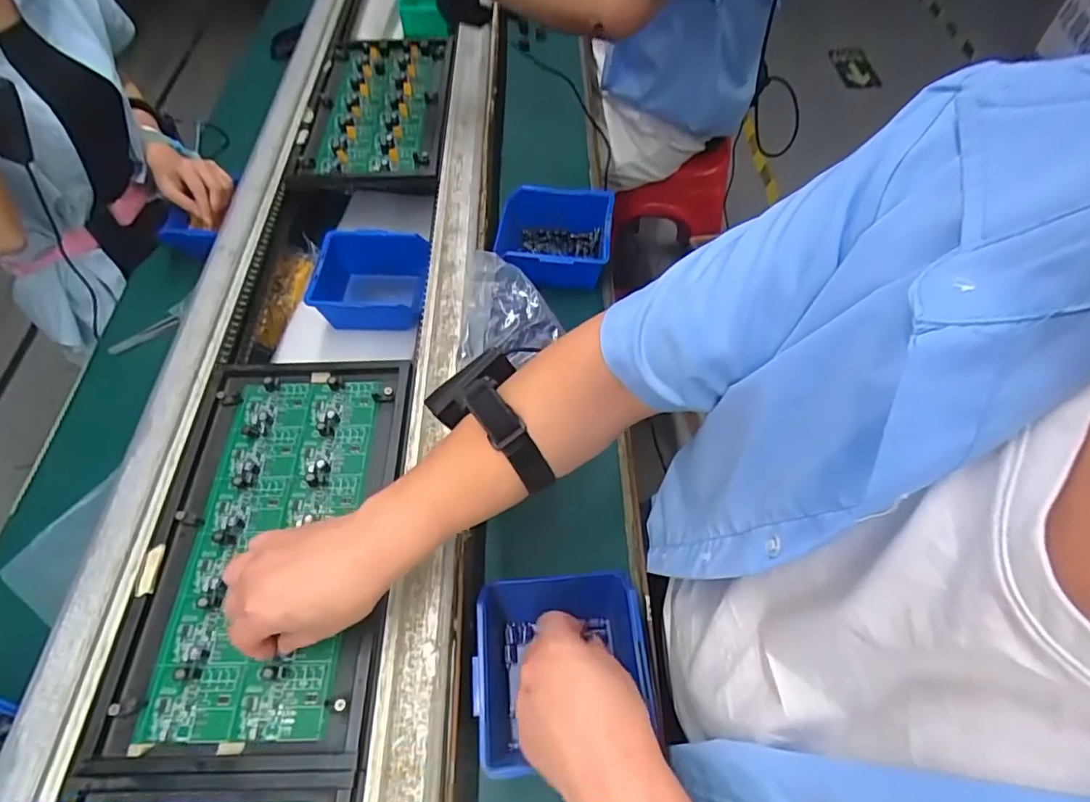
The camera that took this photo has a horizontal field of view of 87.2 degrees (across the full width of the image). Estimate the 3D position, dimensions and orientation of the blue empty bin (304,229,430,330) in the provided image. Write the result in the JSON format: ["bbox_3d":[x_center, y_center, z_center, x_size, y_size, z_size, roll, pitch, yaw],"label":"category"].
[{"bbox_3d":[-0.206,-0.139,0.701,0.141,0.091,0.112,-4,54,3],"label":"blue empty bin"}]

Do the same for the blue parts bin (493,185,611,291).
[{"bbox_3d":[0.010,-0.191,0.674,0.133,0.068,0.120,-2,55,4],"label":"blue parts bin"}]

